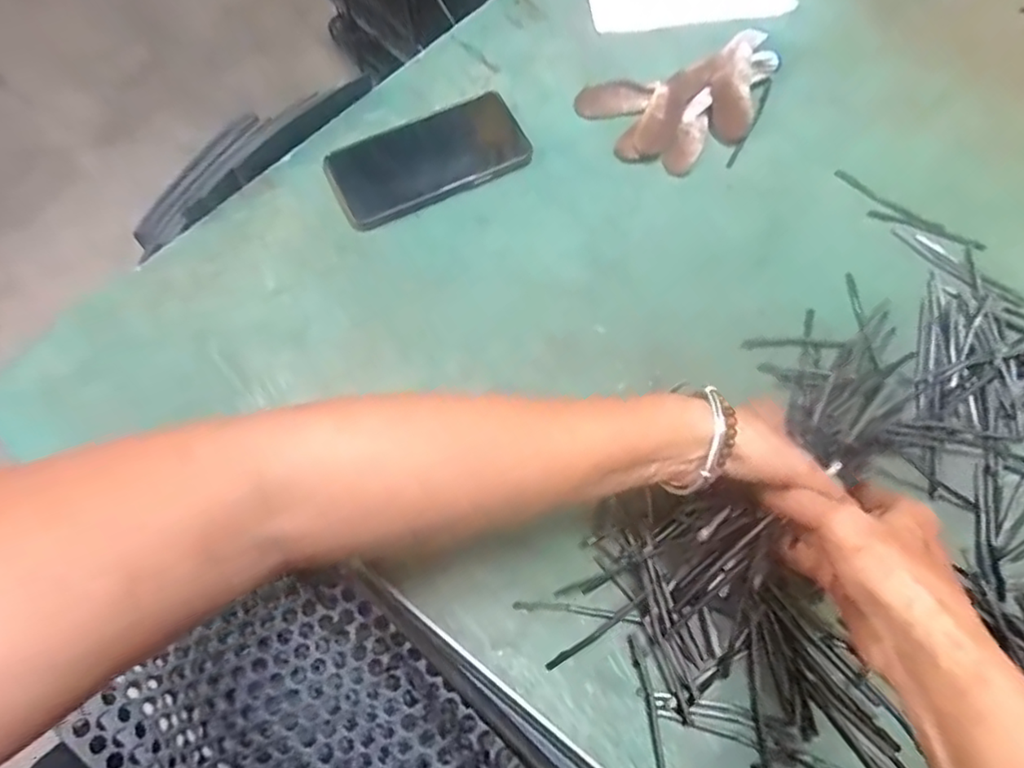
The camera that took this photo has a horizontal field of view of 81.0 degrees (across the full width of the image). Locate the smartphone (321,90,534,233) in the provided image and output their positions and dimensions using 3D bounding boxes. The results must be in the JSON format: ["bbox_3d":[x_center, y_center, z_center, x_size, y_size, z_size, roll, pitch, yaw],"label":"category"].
[{"bbox_3d":[-0.069,-0.188,0.498,0.162,0.005,0.084,-25,75,-9],"label":"smartphone"}]

